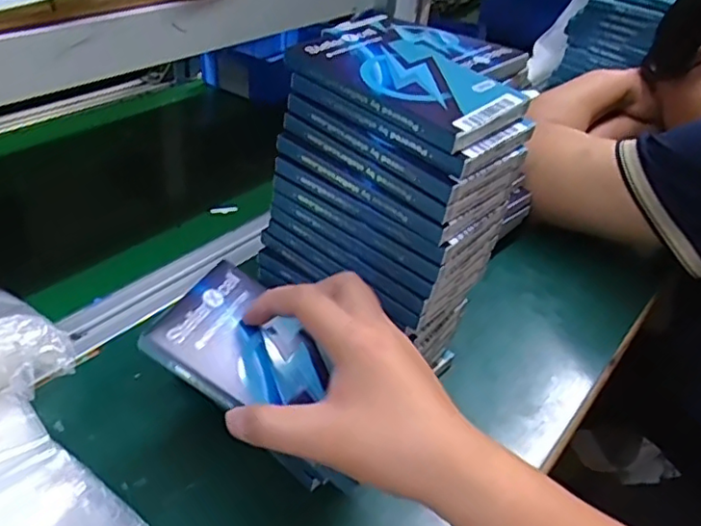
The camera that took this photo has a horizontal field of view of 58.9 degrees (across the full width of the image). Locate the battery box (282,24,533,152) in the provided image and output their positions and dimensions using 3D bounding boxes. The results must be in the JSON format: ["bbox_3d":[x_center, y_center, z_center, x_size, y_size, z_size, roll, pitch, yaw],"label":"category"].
[{"bbox_3d":[0.035,-0.113,0.380,0.132,0.019,0.082,34,45,31],"label":"battery box"}]

